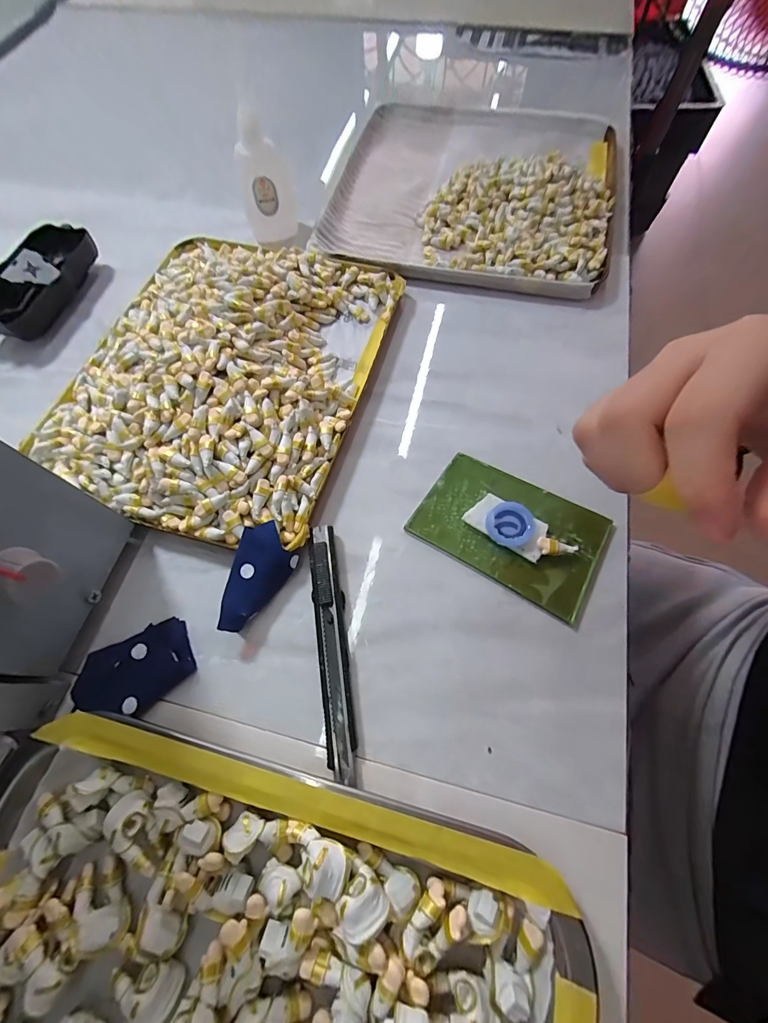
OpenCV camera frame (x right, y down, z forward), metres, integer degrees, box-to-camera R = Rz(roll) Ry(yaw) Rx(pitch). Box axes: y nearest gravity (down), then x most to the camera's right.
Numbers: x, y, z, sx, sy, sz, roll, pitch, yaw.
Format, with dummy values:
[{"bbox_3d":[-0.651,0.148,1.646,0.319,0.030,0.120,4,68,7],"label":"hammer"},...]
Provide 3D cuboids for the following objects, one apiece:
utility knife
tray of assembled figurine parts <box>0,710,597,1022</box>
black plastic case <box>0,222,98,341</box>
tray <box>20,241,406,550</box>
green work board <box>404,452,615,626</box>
[{"bbox_3d":[-0.028,0.069,0.213,0.016,0.011,0.128,-8,67,-2],"label":"utility knife"},{"bbox_3d":[-0.074,0.257,0.122,0.263,0.031,0.318,10,68,6],"label":"tray of assembled figurine parts"},{"bbox_3d":[-0.274,-0.181,0.320,0.050,0.029,0.112,11,68,6],"label":"black plastic case"},{"bbox_3d":[-0.110,-0.104,0.272,0.192,0.036,0.237,15,68,8],"label":"tray"},{"bbox_3d":[0.074,0.009,0.234,0.102,0.008,0.065,29,72,14],"label":"green work board"}]

